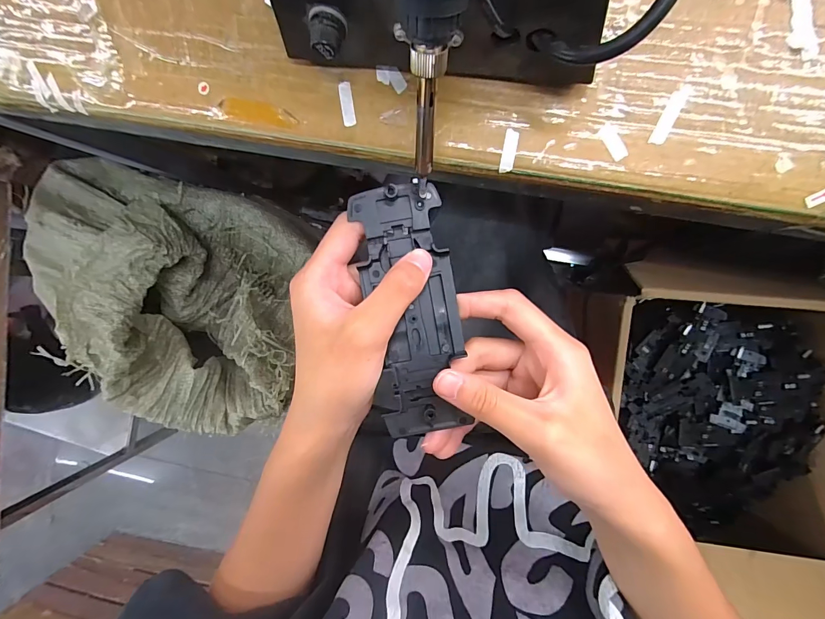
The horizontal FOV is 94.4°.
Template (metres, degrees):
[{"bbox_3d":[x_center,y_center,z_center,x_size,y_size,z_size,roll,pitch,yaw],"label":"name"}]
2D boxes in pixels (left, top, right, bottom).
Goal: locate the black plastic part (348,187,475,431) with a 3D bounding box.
[{"bbox_3d":[0.000,0.001,0.198,0.045,0.014,0.125,-7,94,8],"label":"black plastic part"}]

